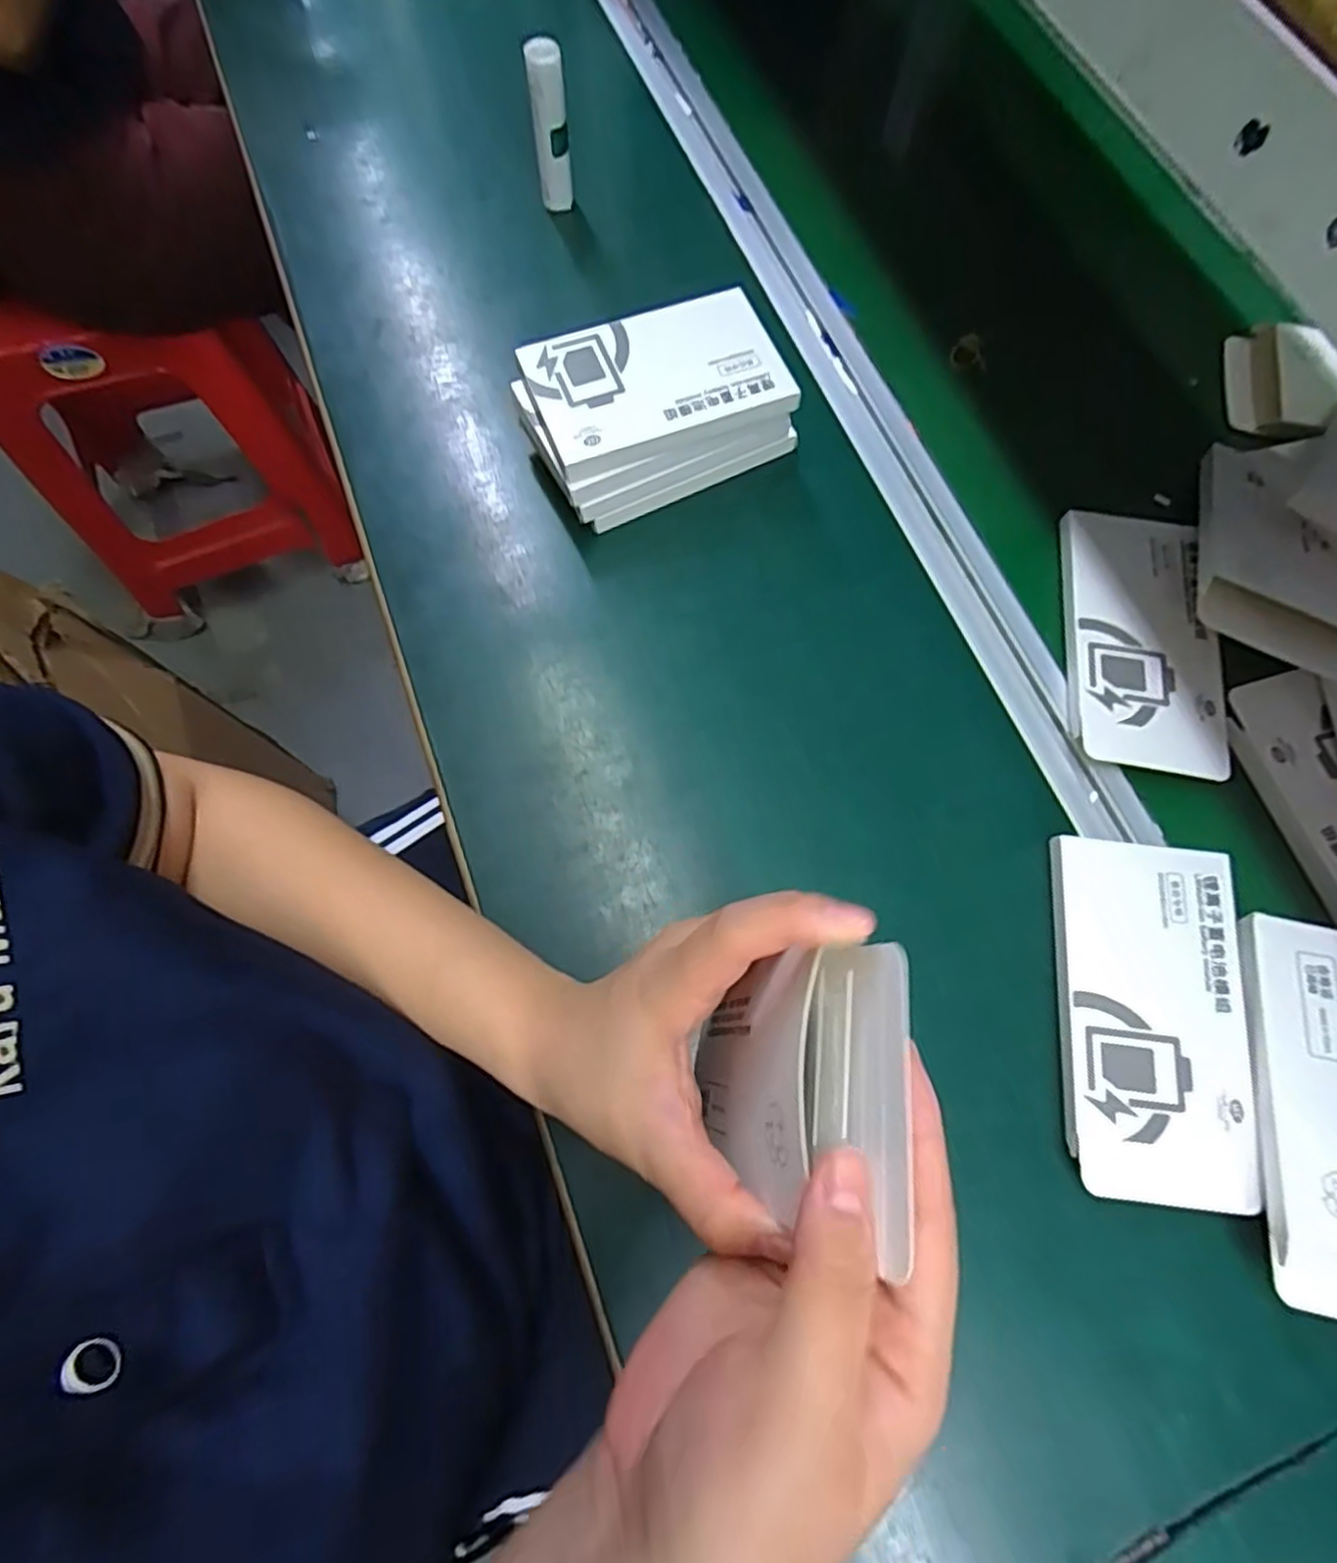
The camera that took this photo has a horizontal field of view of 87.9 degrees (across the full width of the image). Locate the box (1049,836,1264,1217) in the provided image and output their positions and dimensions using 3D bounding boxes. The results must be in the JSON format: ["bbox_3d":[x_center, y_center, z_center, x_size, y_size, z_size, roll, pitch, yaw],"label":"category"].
[{"bbox_3d":[0.225,0.108,0.323,0.084,0.007,0.157,6,72,2],"label":"box"}]

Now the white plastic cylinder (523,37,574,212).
[{"bbox_3d":[-0.076,-0.420,0.456,0.022,0.093,0.024,-5,72,-2],"label":"white plastic cylinder"}]

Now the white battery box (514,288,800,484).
[{"bbox_3d":[-0.007,-0.219,0.379,0.132,0.016,0.081,-21,74,-9],"label":"white battery box"}]

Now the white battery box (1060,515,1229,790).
[{"bbox_3d":[0.261,-0.079,0.384,0.081,0.007,0.155,6,72,2],"label":"white battery box"}]

